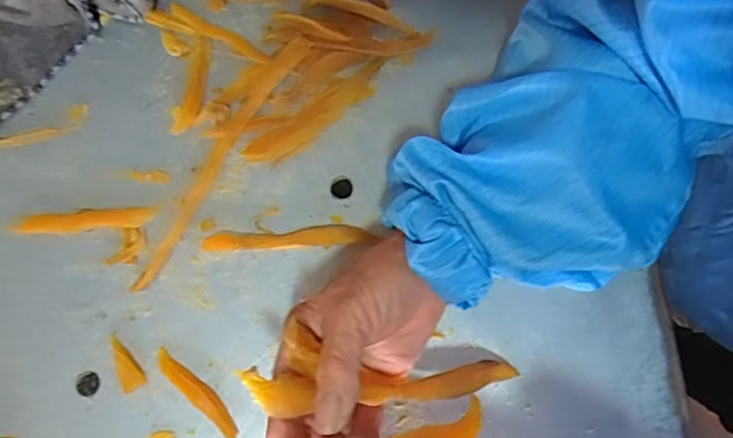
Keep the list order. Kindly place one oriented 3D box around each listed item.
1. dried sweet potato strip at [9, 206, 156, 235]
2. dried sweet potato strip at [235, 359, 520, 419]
[{"bbox_3d":[-0.184,0.002,0.368,0.086,0.010,0.014,-5,78,-1],"label":"dried sweet potato strip"},{"bbox_3d":[0.013,0.091,0.310,0.161,0.019,0.020,5,77,-25],"label":"dried sweet potato strip"}]

